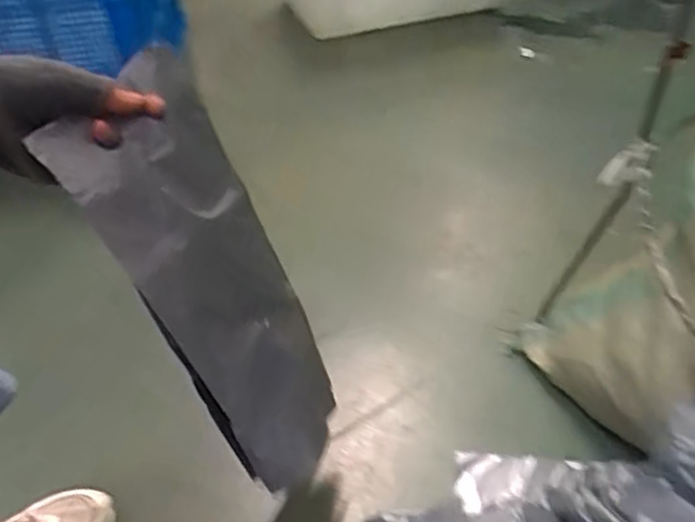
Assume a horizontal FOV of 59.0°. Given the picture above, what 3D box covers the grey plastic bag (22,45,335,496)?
[{"bbox_3d":[-0.111,0.033,0.557,0.053,0.413,0.147,2,38,32],"label":"grey plastic bag"}]

